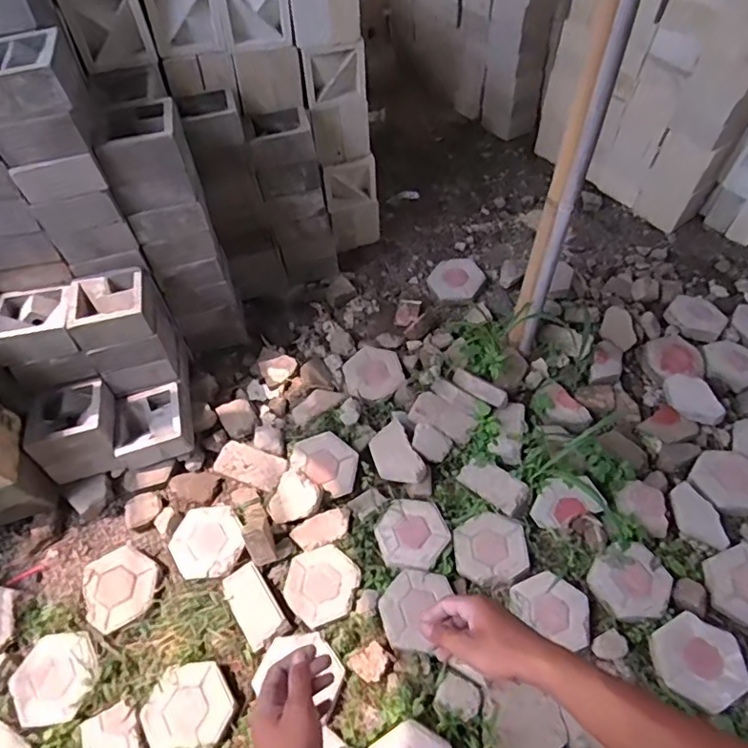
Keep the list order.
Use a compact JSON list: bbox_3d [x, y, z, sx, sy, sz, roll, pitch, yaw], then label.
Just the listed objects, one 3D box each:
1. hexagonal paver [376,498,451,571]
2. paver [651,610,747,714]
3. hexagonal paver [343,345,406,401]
[{"bbox_3d":[0.110,0.461,1.572,0.199,0.045,0.208,29,59,20],"label":"hexagonal paver"},{"bbox_3d":[0.816,0.711,1.353,0.212,0.047,0.203,-23,56,-16],"label":"paver"},{"bbox_3d":[-0.002,-0.003,1.902,0.198,0.055,0.186,-16,73,2],"label":"hexagonal paver"}]

